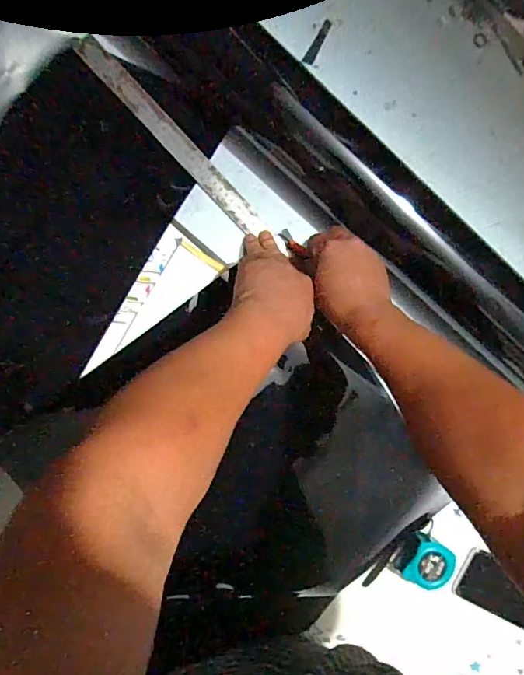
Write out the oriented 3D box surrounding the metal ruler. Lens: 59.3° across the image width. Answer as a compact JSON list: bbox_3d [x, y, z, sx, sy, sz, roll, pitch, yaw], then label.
[{"bbox_3d":[-0.098,-0.231,0.567,0.030,0.007,0.320,-45,100,-3],"label":"metal ruler"}]

